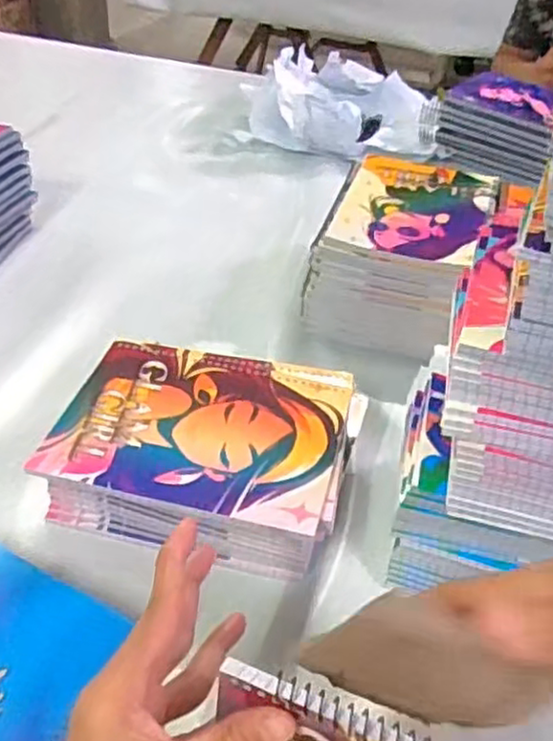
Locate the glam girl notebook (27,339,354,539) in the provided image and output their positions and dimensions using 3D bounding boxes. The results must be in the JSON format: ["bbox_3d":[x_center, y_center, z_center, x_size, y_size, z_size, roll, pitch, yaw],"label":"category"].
[{"bbox_3d":[-0.052,0.037,0.510,0.197,0.008,0.155,14,41,7],"label":"glam girl notebook"}]

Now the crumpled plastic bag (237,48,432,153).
[{"bbox_3d":[0.091,-0.411,1.088,0.275,0.087,0.280,9,40,2],"label":"crumpled plastic bag"}]

